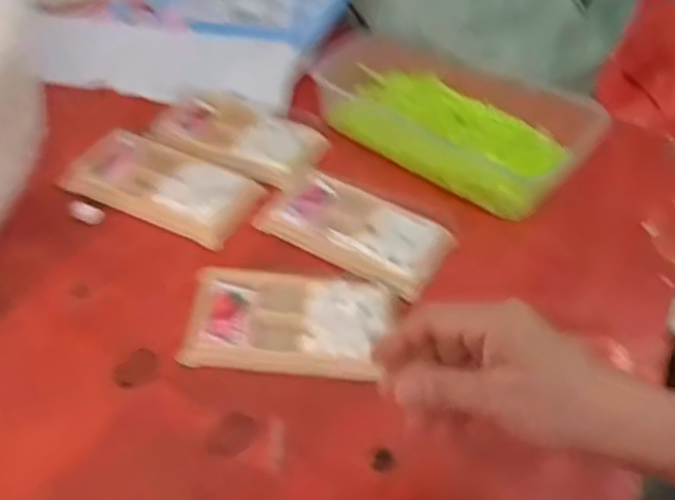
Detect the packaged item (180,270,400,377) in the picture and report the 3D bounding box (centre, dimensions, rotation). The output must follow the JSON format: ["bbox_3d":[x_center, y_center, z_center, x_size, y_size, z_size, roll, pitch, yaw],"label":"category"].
[{"bbox_3d":[-0.030,0.045,0.475,0.136,0.014,0.087,5,44,-2],"label":"packaged item"}]

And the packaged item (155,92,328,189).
[{"bbox_3d":[-0.085,-0.104,0.612,0.142,0.012,0.083,21,46,13],"label":"packaged item"}]

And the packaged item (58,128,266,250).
[{"bbox_3d":[-0.140,-0.054,0.564,0.148,0.013,0.079,21,46,14],"label":"packaged item"}]

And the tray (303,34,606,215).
[{"bbox_3d":[0.103,-0.131,0.645,0.254,0.044,0.165,28,48,20],"label":"tray"}]

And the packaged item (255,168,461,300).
[{"bbox_3d":[0.015,-0.016,0.547,0.138,0.016,0.073,26,47,18],"label":"packaged item"}]

